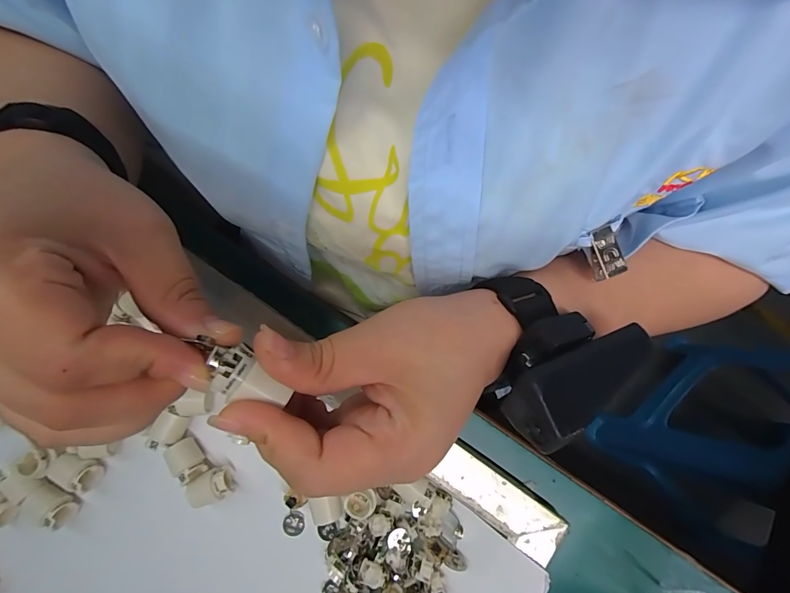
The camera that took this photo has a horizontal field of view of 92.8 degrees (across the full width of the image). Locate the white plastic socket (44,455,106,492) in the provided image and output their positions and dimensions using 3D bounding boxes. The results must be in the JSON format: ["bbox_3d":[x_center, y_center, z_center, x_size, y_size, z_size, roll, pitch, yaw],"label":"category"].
[{"bbox_3d":[-0.219,0.120,0.260,0.028,0.016,0.019,23,80,6],"label":"white plastic socket"}]

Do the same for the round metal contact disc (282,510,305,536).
[{"bbox_3d":[-0.071,0.159,0.263,0.015,0.004,0.015,0,79,1],"label":"round metal contact disc"}]

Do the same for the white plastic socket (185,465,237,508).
[{"bbox_3d":[-0.126,0.130,0.258,0.026,0.017,0.020,-22,79,-3],"label":"white plastic socket"}]

